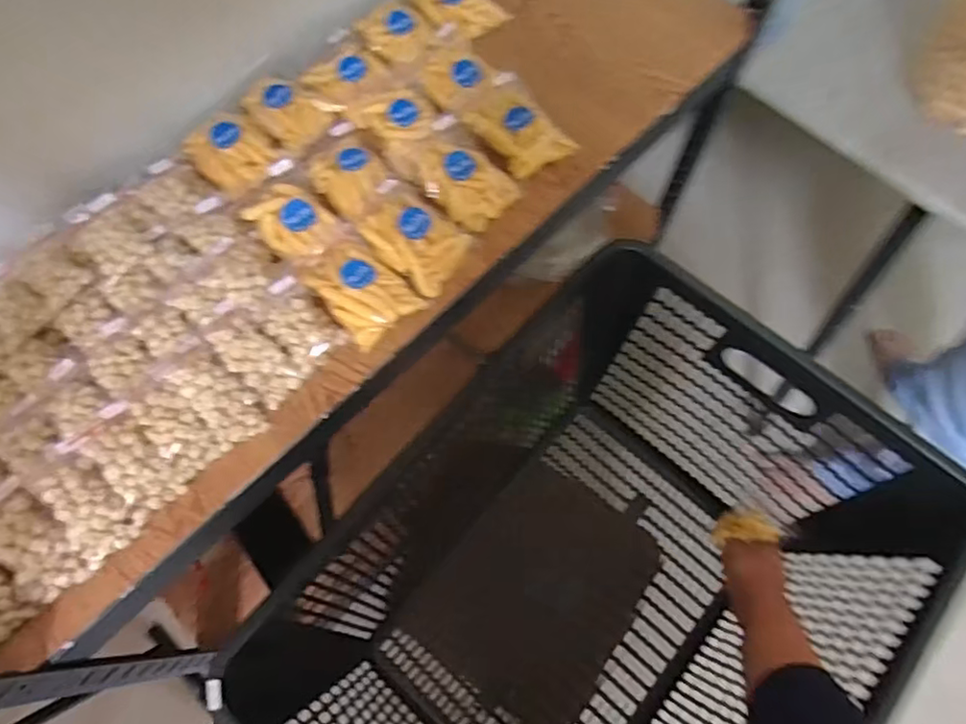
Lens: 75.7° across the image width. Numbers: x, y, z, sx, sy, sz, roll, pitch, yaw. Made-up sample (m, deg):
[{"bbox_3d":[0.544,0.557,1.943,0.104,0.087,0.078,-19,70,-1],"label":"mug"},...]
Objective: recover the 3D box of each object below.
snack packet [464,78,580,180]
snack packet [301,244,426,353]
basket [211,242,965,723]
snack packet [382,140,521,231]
[{"bbox_3d":[0.033,-0.226,0.590,0.070,0.023,0.095,-35,73,-15],"label":"snack packet"},{"bbox_3d":[-0.105,-0.066,0.527,0.064,0.022,0.097,-38,73,-15],"label":"snack packet"},{"bbox_3d":[0.107,0.238,0.652,0.430,0.325,0.550,35,71,12],"label":"basket"},{"bbox_3d":[-0.027,-0.177,0.574,0.067,0.028,0.114,-42,74,-16],"label":"snack packet"}]

